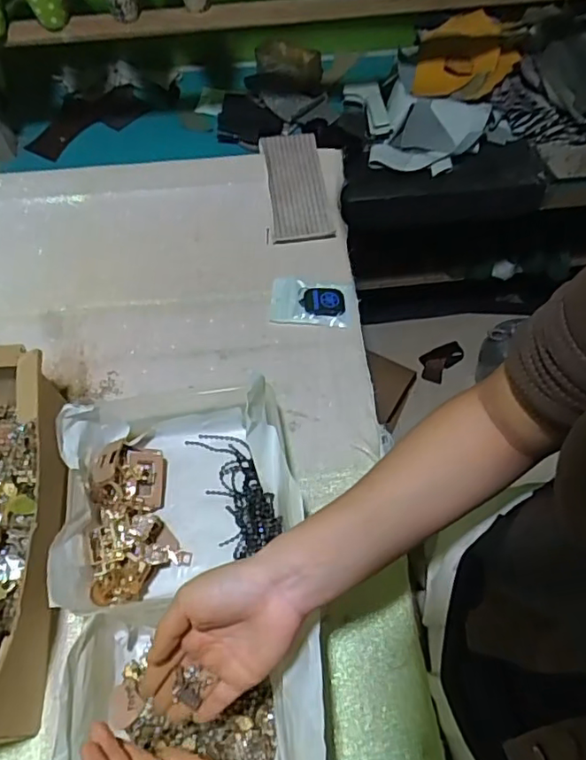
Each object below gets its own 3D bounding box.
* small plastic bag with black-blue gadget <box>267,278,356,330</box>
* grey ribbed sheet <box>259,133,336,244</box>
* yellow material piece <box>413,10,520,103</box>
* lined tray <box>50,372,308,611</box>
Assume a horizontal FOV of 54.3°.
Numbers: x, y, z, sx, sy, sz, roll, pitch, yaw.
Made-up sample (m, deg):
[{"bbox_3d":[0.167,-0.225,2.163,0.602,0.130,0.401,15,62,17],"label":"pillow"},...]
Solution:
[{"bbox_3d":[0.024,-0.096,0.698,0.100,0.014,0.061,5,60,1],"label":"small plastic bag with black-blue gadget"},{"bbox_3d":[0.004,-0.263,0.777,0.080,0.015,0.174,-8,70,-2],"label":"grey ribbed sheet"},{"bbox_3d":[0.295,-0.562,0.979,0.158,0.056,0.176,9,60,3],"label":"yellow material piece"},{"bbox_3d":[-0.112,0.095,0.543,0.213,0.081,0.197,-13,61,-9],"label":"lined tray"}]

